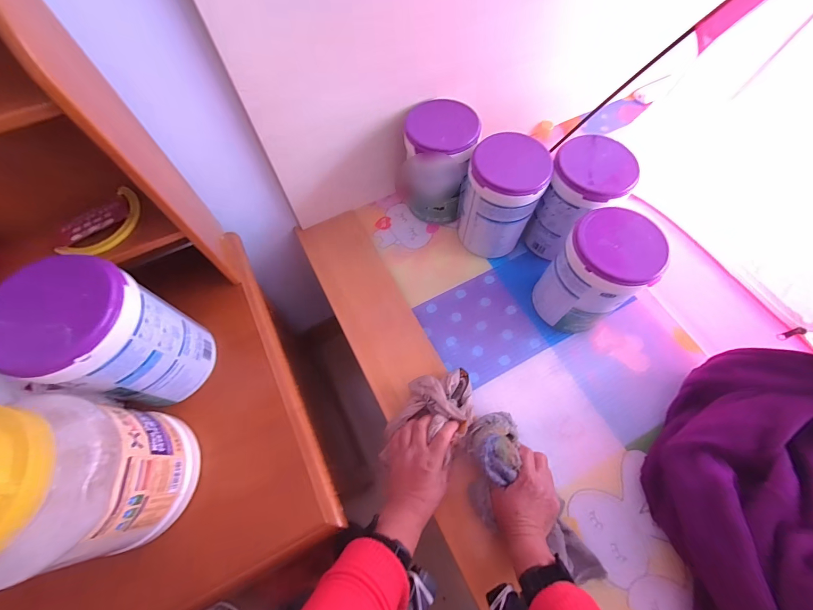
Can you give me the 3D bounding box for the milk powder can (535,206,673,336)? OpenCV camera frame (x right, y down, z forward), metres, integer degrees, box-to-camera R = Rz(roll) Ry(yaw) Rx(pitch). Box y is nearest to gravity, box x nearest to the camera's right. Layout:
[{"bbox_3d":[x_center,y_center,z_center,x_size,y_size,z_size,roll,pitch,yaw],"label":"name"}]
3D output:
[{"bbox_3d":[0.297,-0.042,0.551,0.116,0.207,0.109,-1,65,1],"label":"milk powder can"}]

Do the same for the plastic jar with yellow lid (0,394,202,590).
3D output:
[{"bbox_3d":[-0.326,0.170,0.332,0.126,0.210,0.144,-20,67,-8],"label":"plastic jar with yellow lid"}]

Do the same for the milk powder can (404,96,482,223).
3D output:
[{"bbox_3d":[0.062,-0.253,0.655,0.116,0.200,0.111,-1,65,1],"label":"milk powder can"}]

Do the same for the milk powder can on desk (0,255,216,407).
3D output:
[{"bbox_3d":[-0.337,0.042,0.411,0.119,0.186,0.125,16,67,9],"label":"milk powder can on desk"}]

